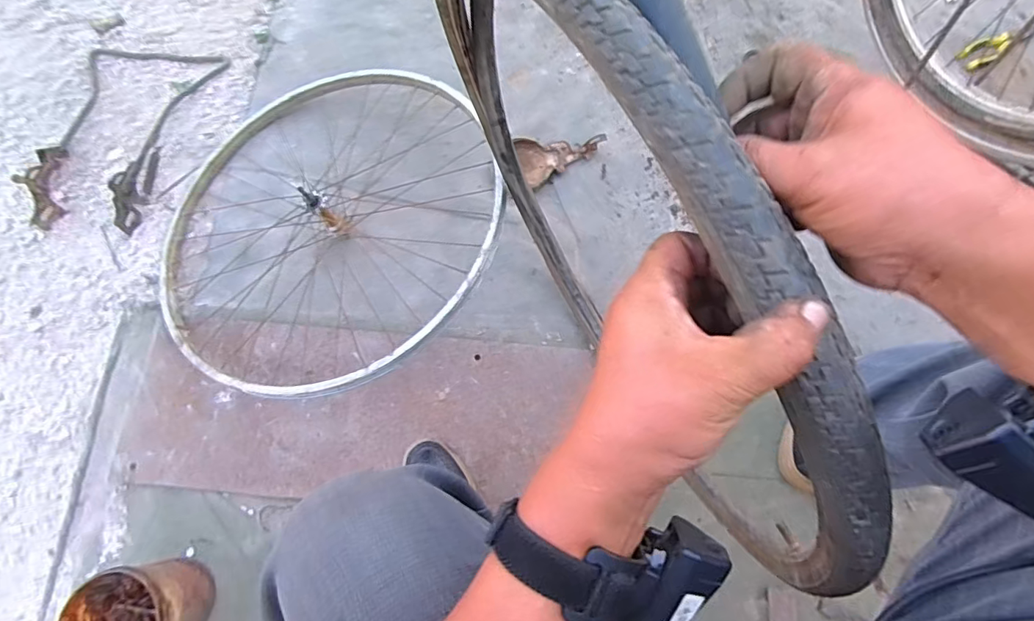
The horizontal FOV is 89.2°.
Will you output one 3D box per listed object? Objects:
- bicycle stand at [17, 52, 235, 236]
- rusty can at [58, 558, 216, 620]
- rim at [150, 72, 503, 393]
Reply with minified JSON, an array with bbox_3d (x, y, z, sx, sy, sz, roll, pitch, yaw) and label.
[{"bbox_3d":[-0.694,-0.326,0.919,0.250,0.052,0.383,3,73,2],"label":"bicycle stand"},{"bbox_3d":[-0.495,0.405,0.697,0.132,0.128,0.119,-23,74,-6],"label":"rusty can"},{"bbox_3d":[-0.311,-0.157,0.804,0.563,0.092,0.561,-23,67,2],"label":"rim"}]

